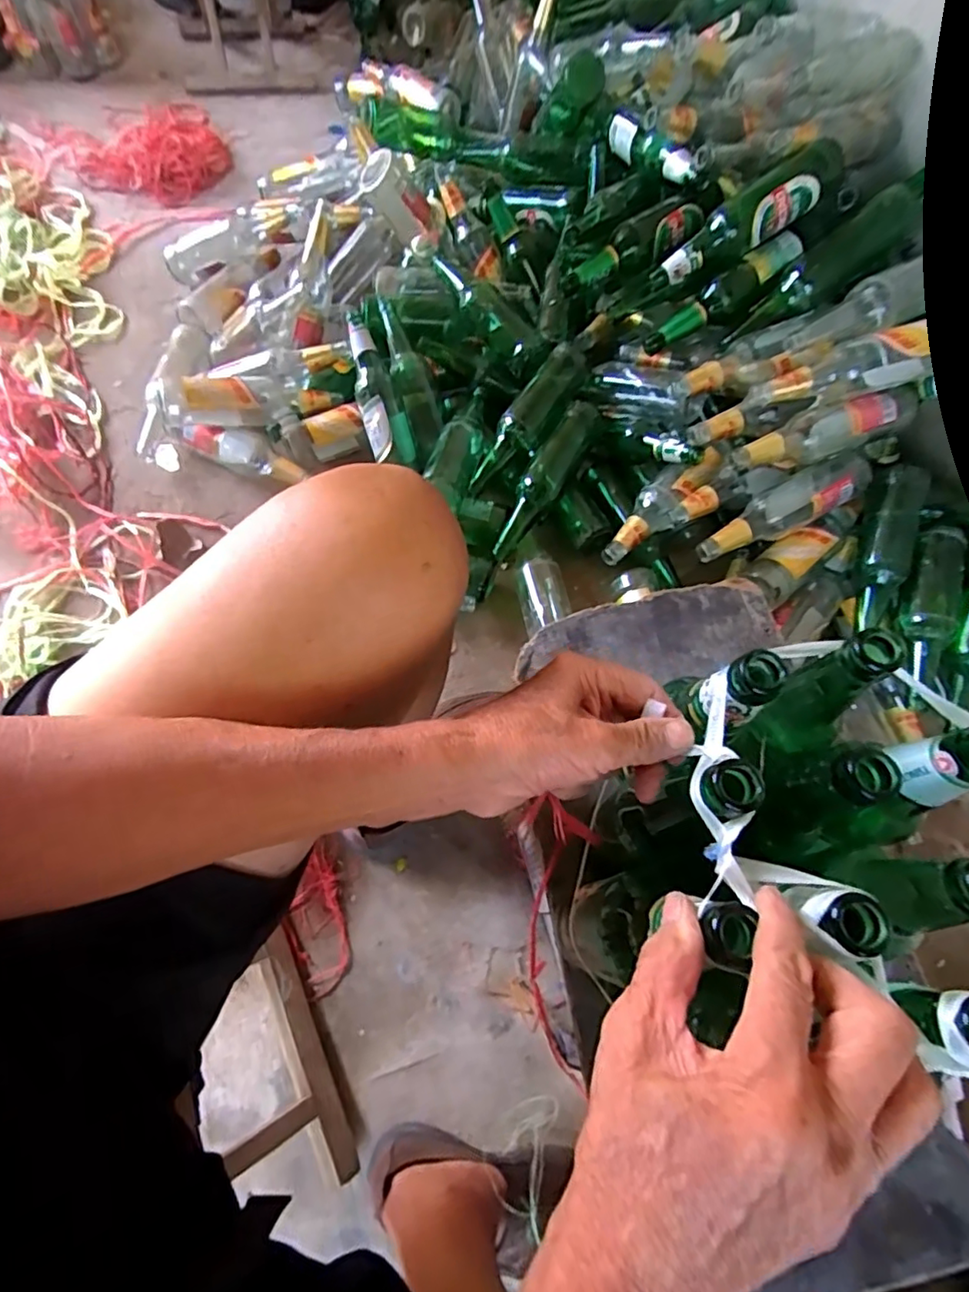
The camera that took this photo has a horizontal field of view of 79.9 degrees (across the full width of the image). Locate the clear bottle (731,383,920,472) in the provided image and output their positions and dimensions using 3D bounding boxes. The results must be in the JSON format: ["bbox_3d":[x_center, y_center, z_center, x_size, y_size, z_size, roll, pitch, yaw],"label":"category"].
[{"bbox_3d":[0.458,-0.289,0.774,0.276,0.066,0.053,-15,68,-9],"label":"clear bottle"}]

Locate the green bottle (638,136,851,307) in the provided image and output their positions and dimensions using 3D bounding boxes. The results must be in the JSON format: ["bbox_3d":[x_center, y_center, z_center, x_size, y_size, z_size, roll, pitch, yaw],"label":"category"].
[{"bbox_3d":[0.348,-0.575,0.801,0.290,0.070,0.064,-29,69,10],"label":"green bottle"}]

